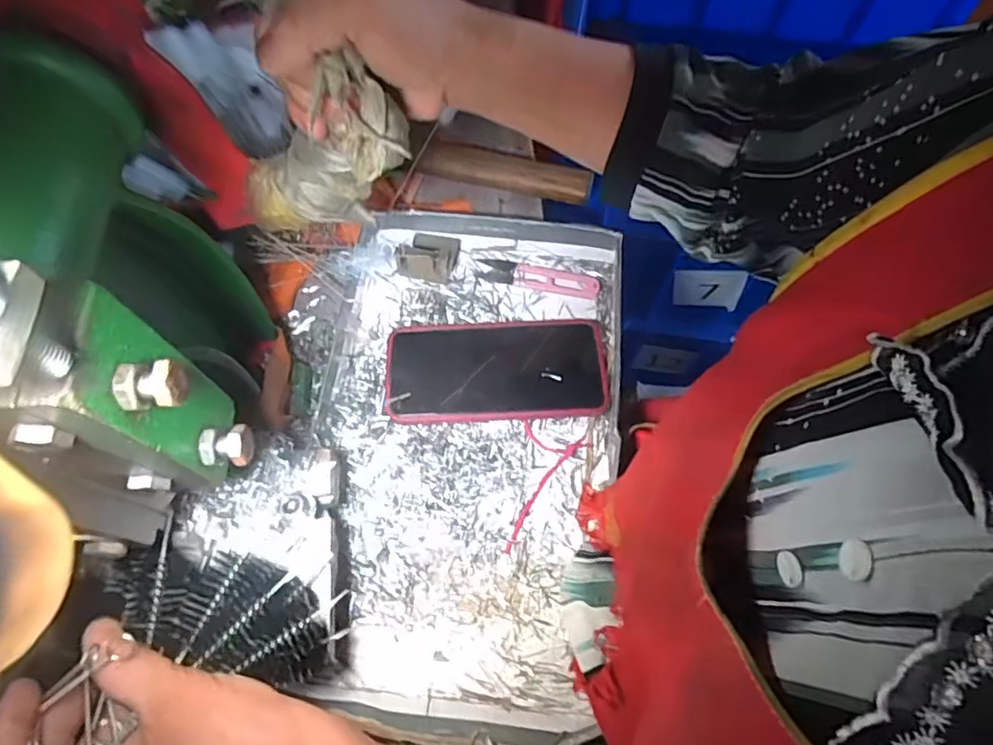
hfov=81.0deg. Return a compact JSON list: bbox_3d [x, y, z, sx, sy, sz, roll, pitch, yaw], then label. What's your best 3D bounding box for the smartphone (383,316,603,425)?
[{"bbox_3d":[0.002,-0.004,0.435,0.161,0.014,0.084,-1,66,-2],"label":"smartphone"}]

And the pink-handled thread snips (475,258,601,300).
[{"bbox_3d":[0.035,-0.079,0.481,0.099,0.005,0.027,10,66,5],"label":"pink-handled thread snips"}]

